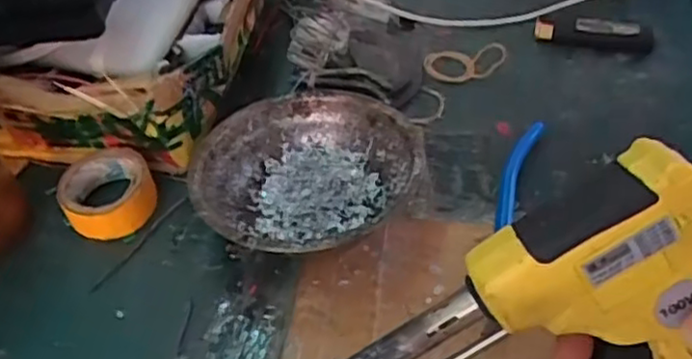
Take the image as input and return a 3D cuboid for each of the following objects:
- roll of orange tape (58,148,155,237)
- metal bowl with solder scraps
[{"bbox_3d":[-0.144,0.006,0.417,0.055,0.025,0.057,-3,48,4],"label":"roll of orange tape"},{"bbox_3d":[-0.021,0.001,0.396,0.124,0.045,0.120,-3,48,4],"label":"metal bowl with solder scraps"}]

